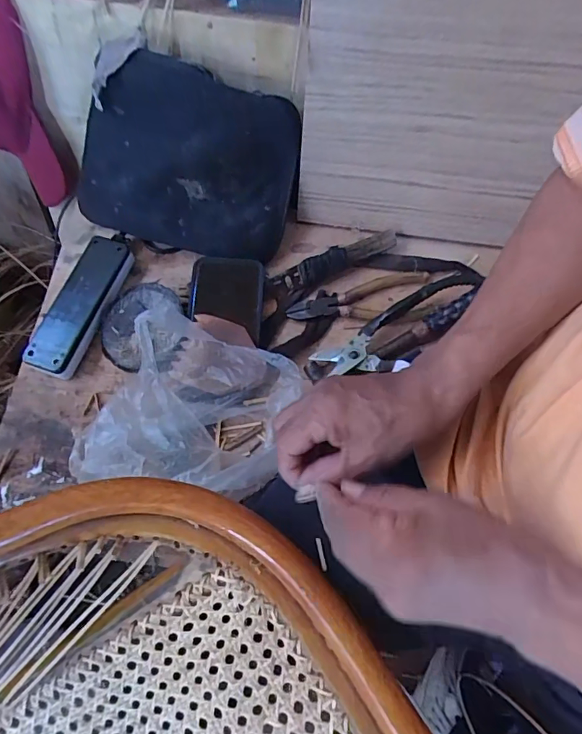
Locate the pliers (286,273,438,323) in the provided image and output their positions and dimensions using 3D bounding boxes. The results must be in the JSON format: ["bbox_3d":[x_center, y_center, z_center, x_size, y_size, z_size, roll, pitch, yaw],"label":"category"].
[{"bbox_3d":[0.081,-0.072,0.529,0.165,0.012,0.058,-10,69,-4],"label":"pliers"}]

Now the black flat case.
[{"bbox_3d":[-0.119,-0.227,0.511,0.244,0.184,0.053,11,27,-3],"label":"black flat case"}]

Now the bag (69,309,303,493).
[{"bbox_3d":[-0.096,0.041,0.438,0.165,0.079,0.167,22,70,8],"label":"bag"}]

